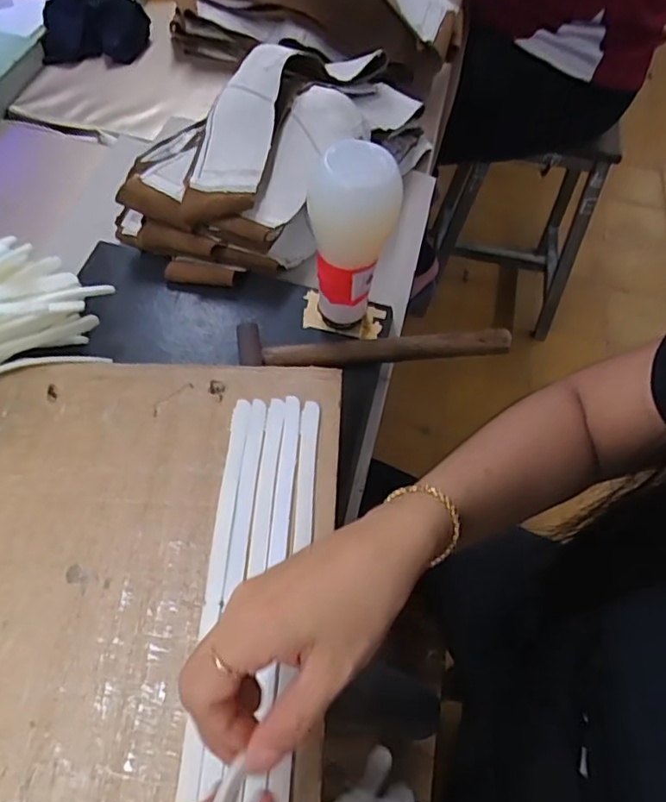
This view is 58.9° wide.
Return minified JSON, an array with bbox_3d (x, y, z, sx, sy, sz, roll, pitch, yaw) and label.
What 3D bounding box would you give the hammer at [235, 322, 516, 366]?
[{"bbox_3d":[0.040,-0.053,0.548,0.252,0.022,0.054,0,58,-5],"label":"hammer"}]

